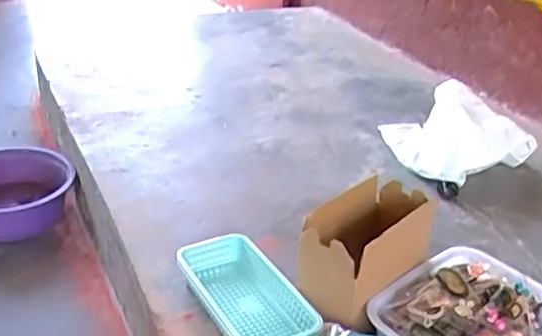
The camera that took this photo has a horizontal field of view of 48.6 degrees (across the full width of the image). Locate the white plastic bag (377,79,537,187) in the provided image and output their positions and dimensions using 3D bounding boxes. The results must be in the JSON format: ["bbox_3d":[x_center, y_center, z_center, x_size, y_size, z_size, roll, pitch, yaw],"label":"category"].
[{"bbox_3d":[0.395,-0.085,1.353,0.252,0.139,0.266,-15,36,-31],"label":"white plastic bag"}]

